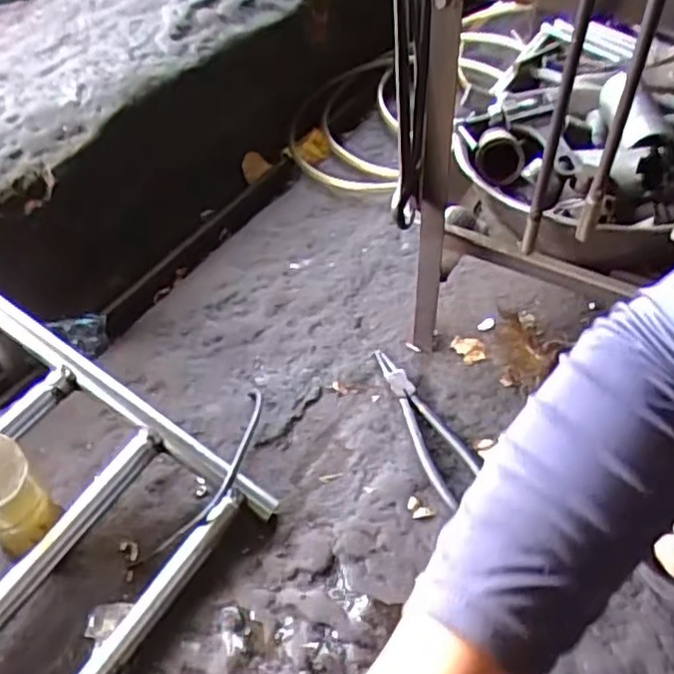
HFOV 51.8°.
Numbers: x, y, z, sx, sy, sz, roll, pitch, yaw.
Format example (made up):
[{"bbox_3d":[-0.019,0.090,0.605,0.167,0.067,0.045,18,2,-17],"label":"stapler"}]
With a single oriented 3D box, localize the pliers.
[{"bbox_3d":[0.082,0.084,0.721,0.045,0.022,0.201,-20,50,-16],"label":"pliers"}]

